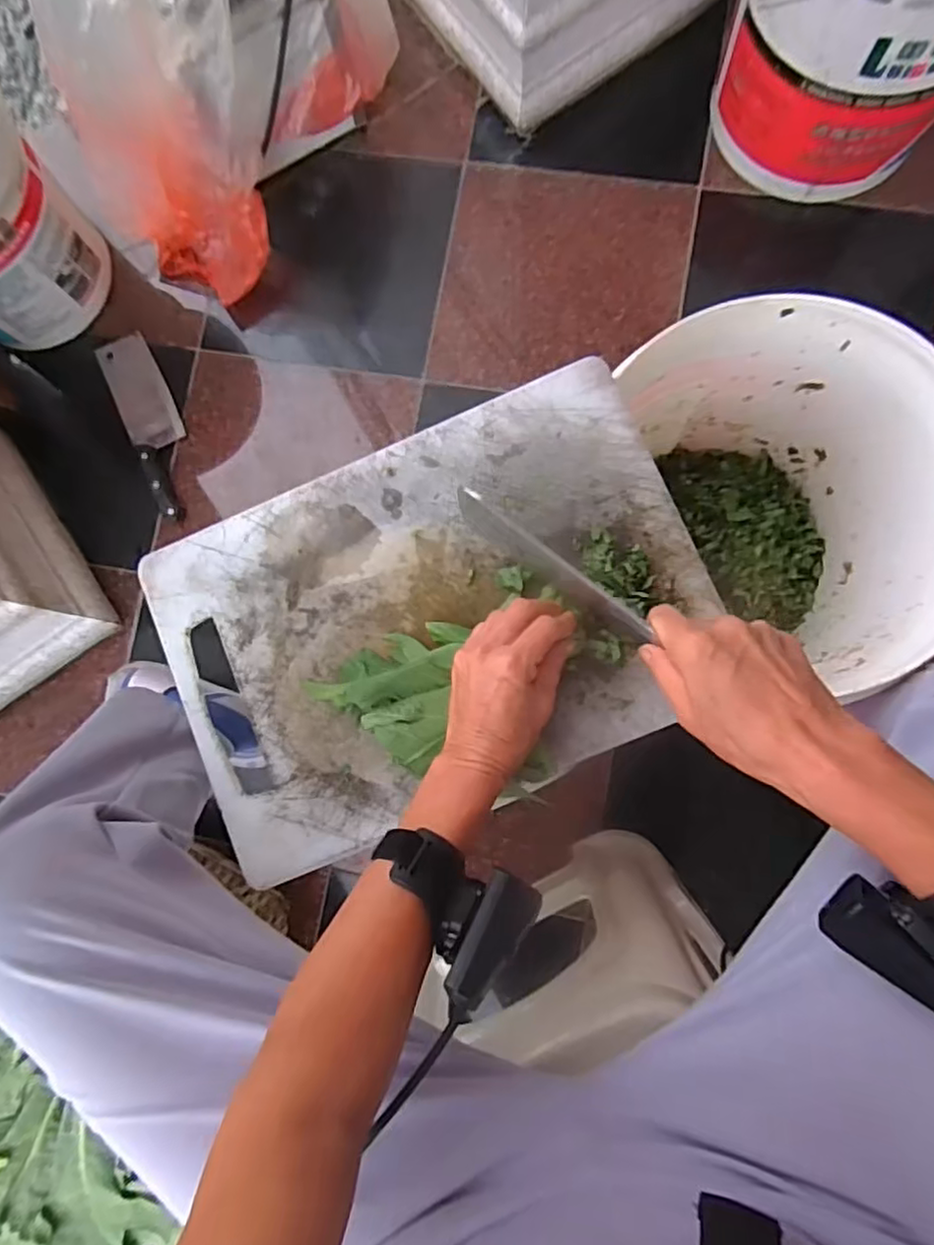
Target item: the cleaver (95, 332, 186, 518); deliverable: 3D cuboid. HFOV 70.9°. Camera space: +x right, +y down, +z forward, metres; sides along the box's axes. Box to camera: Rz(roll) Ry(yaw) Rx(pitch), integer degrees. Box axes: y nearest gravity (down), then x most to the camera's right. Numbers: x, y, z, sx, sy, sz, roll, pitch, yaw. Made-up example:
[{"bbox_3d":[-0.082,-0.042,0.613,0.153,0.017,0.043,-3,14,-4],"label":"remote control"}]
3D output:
[{"bbox_3d":[-0.423,-0.270,0.878,0.071,0.025,0.264,-27,82,1],"label":"cleaver"}]

